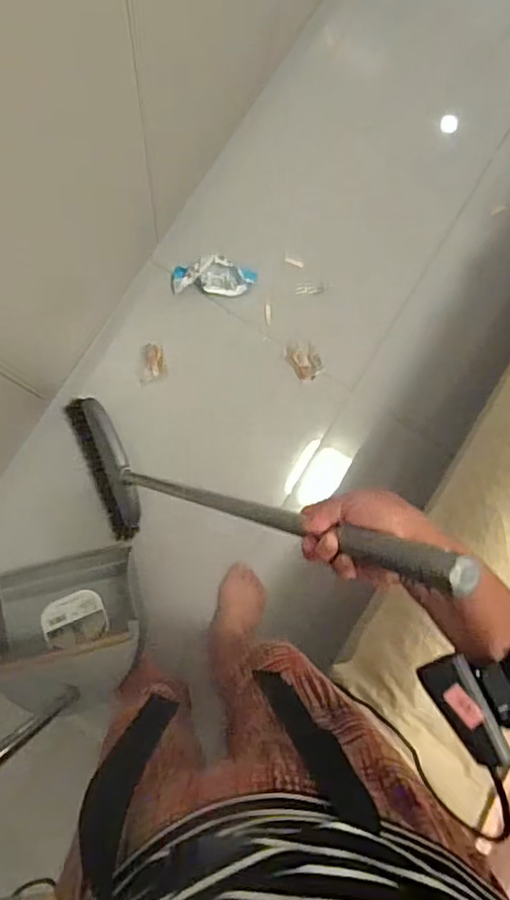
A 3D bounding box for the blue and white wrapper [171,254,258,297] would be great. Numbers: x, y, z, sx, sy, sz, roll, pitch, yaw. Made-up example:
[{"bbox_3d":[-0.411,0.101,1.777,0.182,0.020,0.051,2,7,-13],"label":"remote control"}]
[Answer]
[{"bbox_3d":[-0.089,-0.383,1.316,0.184,0.063,0.075,1,87,-6],"label":"blue and white wrapper"}]

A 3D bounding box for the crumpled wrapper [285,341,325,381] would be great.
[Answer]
[{"bbox_3d":[0.112,-0.203,1.339,0.071,0.043,0.090,-25,90,-7],"label":"crumpled wrapper"}]

